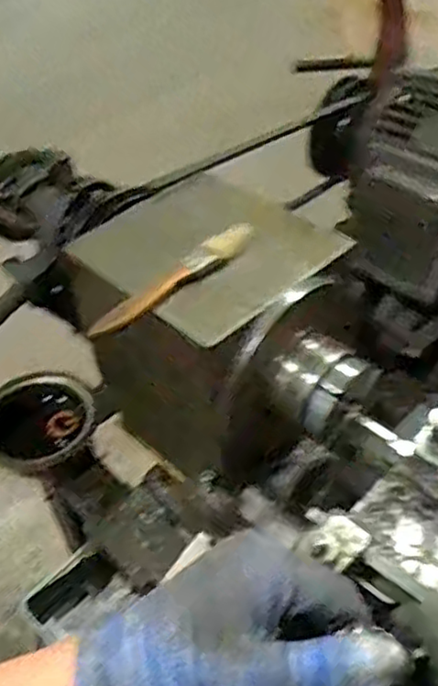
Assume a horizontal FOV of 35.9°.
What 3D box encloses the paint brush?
[{"bbox_3d":[-0.031,-0.048,0.492,0.148,0.020,0.019,-35,51,-28],"label":"paint brush"}]

